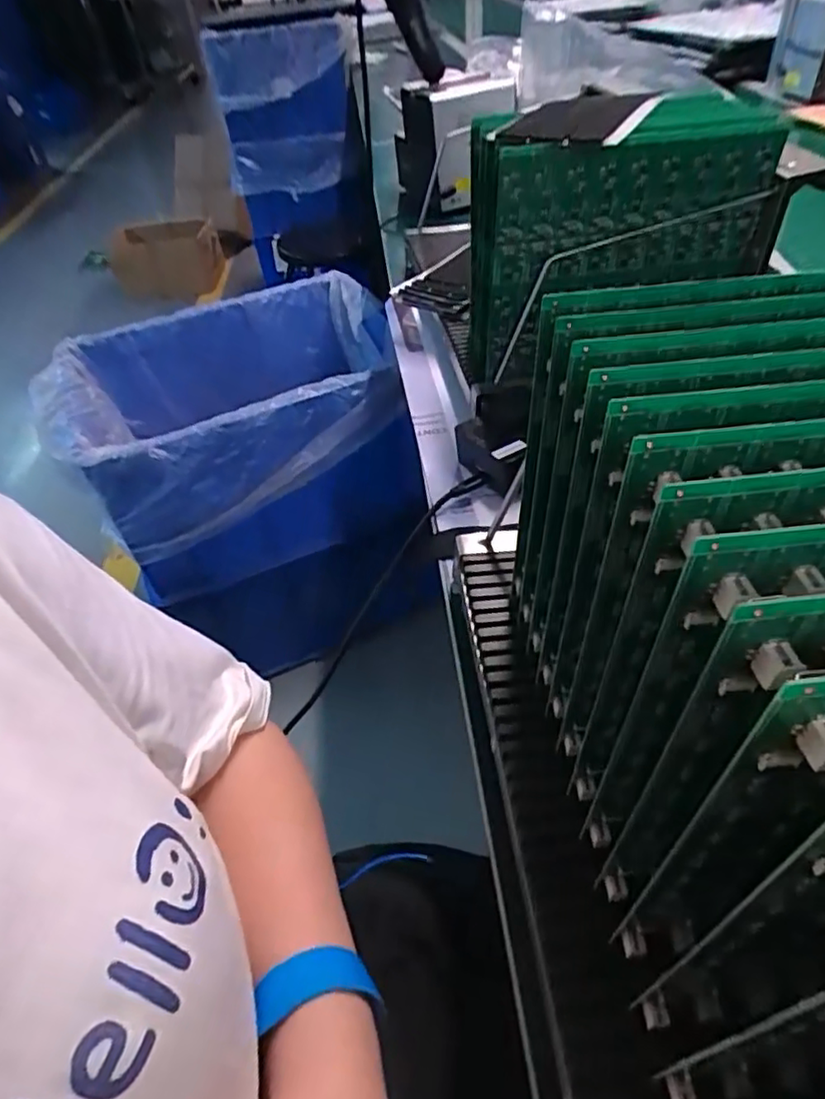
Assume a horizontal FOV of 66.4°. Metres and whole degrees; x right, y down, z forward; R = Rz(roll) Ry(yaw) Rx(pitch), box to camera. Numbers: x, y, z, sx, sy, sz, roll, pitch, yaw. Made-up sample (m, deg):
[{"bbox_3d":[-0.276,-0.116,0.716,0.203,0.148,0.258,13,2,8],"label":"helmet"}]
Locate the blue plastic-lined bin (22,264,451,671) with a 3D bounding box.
[{"bbox_3d":[-0.292,-0.202,1.112,0.546,0.309,0.438,-17,45,-12],"label":"blue plastic-lined bin"}]

